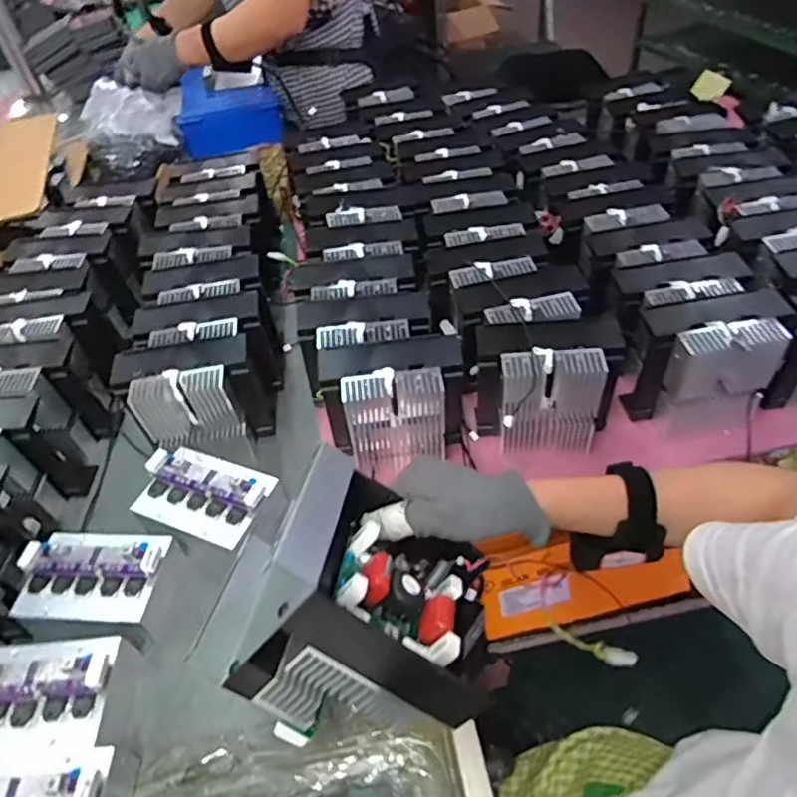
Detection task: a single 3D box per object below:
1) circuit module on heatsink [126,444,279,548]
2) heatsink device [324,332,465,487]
[{"bbox_3d":[-0.188,0.088,0.576,0.119,0.023,0.080,14,50,19],"label":"circuit module on heatsink"},{"bbox_3d":[0.001,0.009,0.595,0.141,0.123,0.074,-10,47,-3],"label":"heatsink device"}]

